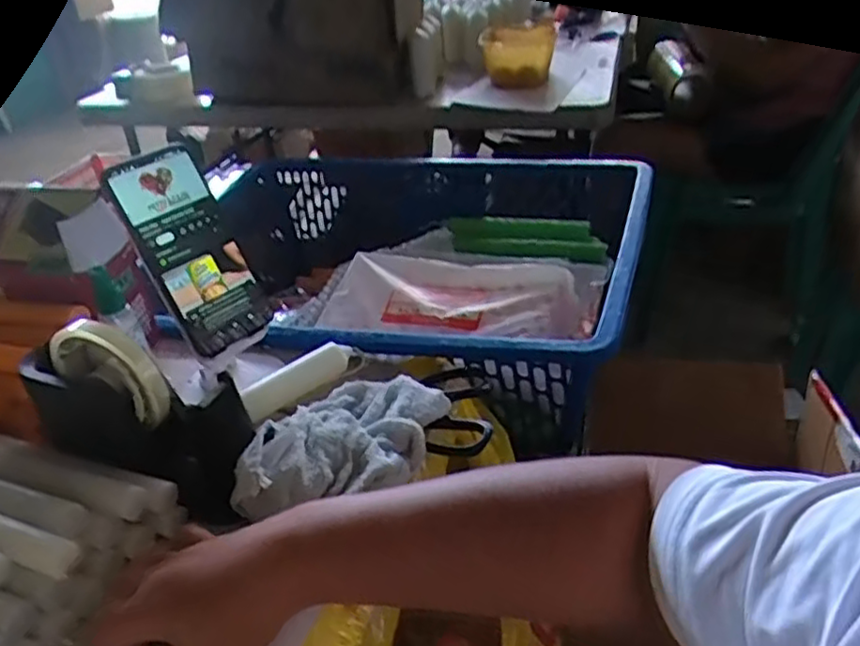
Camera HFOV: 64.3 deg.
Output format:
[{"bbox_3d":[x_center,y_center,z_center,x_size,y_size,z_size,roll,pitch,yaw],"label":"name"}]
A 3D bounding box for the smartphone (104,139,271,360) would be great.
[{"bbox_3d":[-0.194,-0.059,0.555,0.075,0.163,0.016,-34,16,-36],"label":"smartphone"}]

